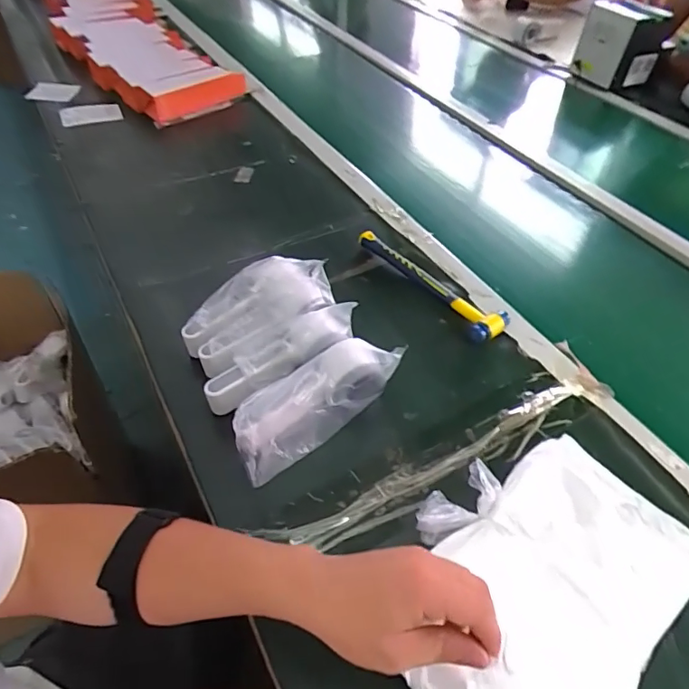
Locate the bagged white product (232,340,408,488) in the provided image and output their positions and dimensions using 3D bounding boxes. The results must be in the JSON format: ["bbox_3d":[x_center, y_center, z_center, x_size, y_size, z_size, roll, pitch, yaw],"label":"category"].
[{"bbox_3d":[-0.034,0.060,0.516,0.175,0.068,0.063,-29,55,-24],"label":"bagged white product"}]

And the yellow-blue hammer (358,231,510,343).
[{"bbox_3d":[0.104,-0.082,0.672,0.055,0.021,0.242,-36,59,-28],"label":"yellow-blue hammer"}]

